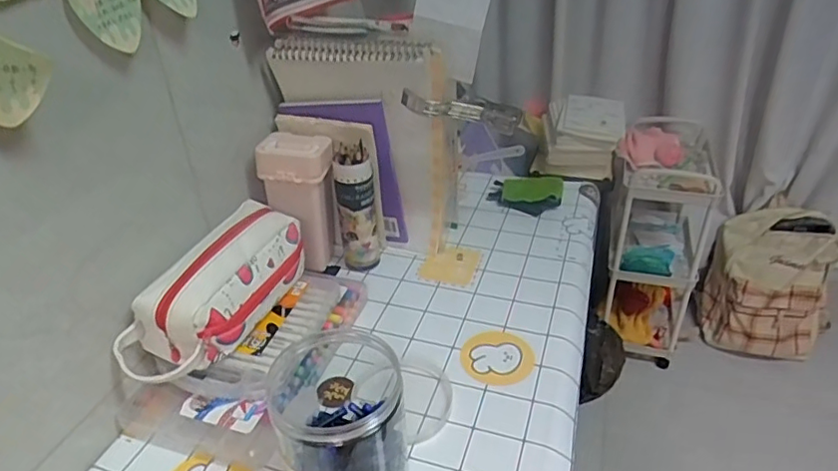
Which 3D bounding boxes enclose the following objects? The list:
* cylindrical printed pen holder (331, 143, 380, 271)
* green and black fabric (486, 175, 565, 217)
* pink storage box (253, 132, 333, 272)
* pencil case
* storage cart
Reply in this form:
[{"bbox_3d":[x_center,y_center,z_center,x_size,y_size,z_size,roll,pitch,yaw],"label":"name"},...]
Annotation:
[{"bbox_3d":[-0.078,-0.033,0.730,0.052,0.164,0.048,-2,34,-1],"label":"cylindrical printed pen holder"},{"bbox_3d":[0.165,-0.066,0.887,0.110,0.036,0.083,8,35,14],"label":"green and black fabric"},{"bbox_3d":[-0.148,-0.041,0.731,0.083,0.170,0.073,1,34,5],"label":"pink storage box"},{"bbox_3d":[-0.200,0.053,0.578,0.091,0.091,0.210,16,38,25],"label":"pencil case"},{"bbox_3d":[0.654,0.009,1.581,0.282,0.558,0.399,14,37,23],"label":"storage cart"}]

